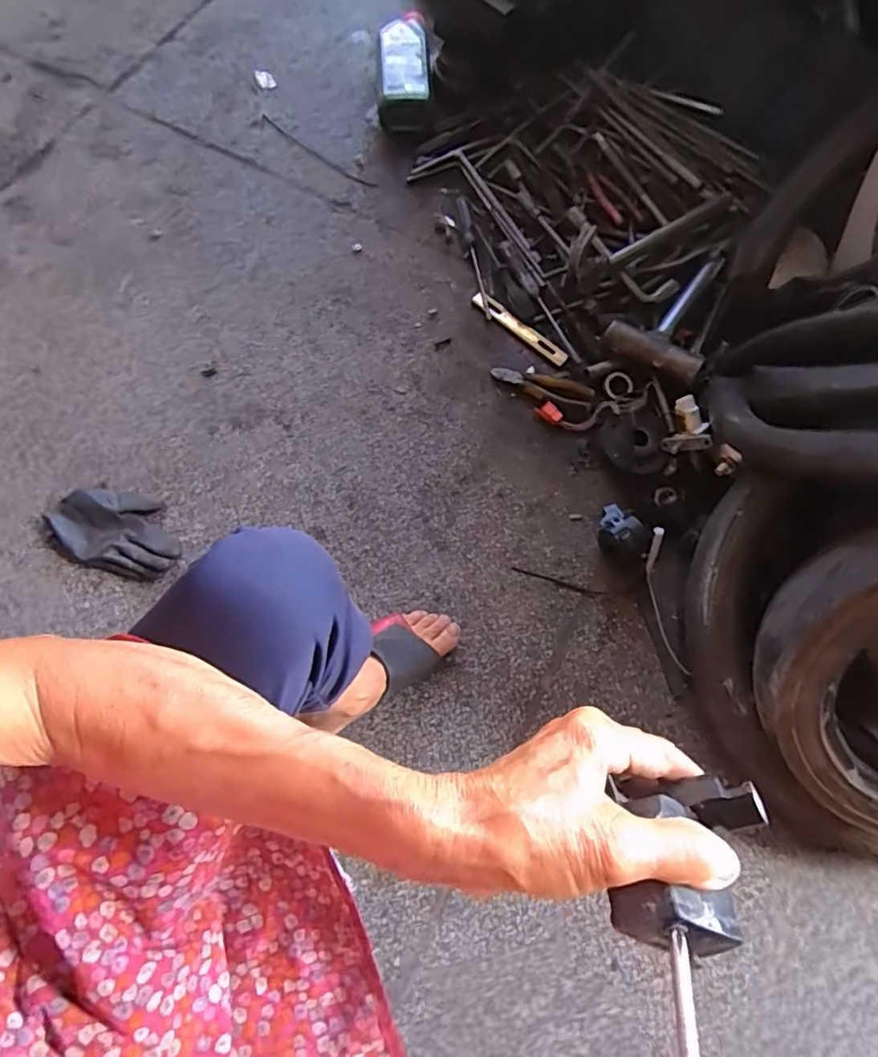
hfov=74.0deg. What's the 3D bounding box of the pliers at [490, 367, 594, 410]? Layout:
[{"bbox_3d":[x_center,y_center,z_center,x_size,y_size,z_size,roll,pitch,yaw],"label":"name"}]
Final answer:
[{"bbox_3d":[0.156,-0.218,0.871,0.153,0.013,0.043,23,73,4],"label":"pliers"}]

